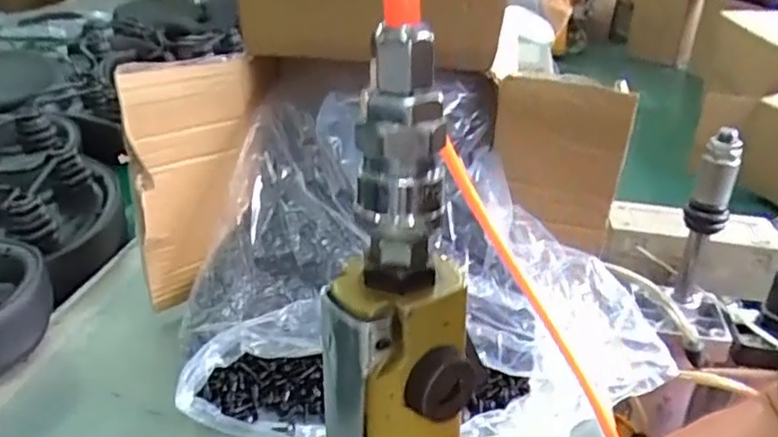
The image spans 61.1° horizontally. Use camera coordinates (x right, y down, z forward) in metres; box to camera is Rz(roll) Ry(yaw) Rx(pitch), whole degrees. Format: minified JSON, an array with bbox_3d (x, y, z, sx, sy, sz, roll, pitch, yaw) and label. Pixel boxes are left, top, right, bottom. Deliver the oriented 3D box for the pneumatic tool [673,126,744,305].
[{"bbox_3d":[0.388,0.003,0.812,0.043,0.229,0.041,16,30,24],"label":"pneumatic tool"}]

